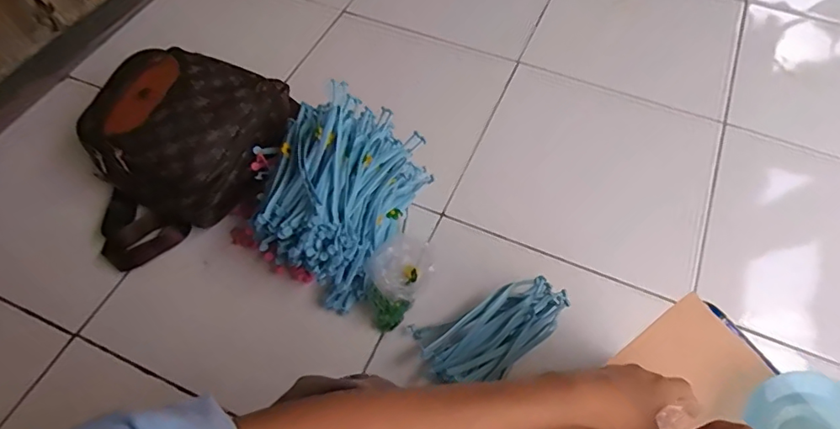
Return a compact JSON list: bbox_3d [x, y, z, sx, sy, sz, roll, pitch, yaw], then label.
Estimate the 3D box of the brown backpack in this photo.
[{"bbox_3d":[-0.387,-0.118,0.828,0.270,0.152,0.356,40,65,23],"label":"brown backpack"}]

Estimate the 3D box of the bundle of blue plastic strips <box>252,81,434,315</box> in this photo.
[{"bbox_3d":[-0.123,-0.041,0.764,0.199,0.173,0.257,25,60,16],"label":"bundle of blue plastic strips"}]

